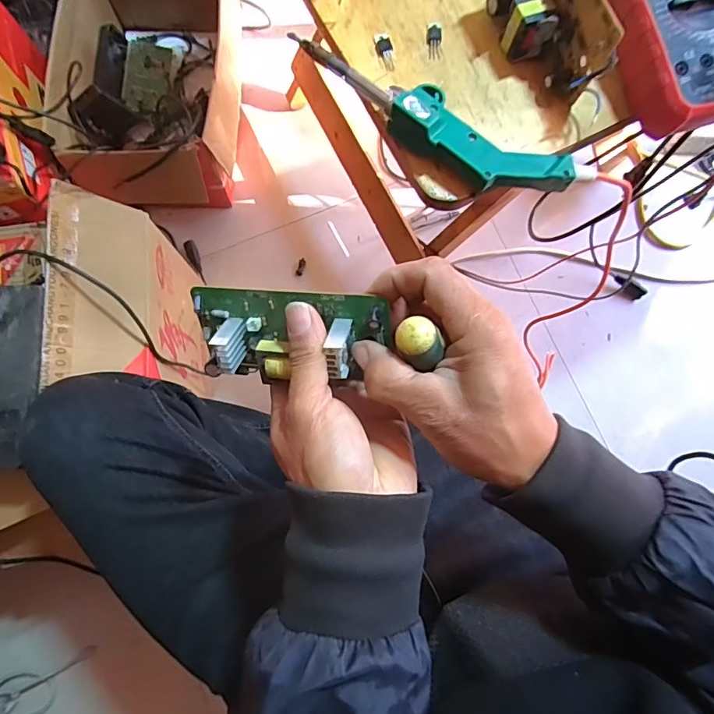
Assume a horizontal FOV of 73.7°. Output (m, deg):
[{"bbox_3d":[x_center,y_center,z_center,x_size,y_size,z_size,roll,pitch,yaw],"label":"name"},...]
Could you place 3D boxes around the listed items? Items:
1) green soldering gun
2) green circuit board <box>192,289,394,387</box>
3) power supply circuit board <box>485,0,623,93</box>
[{"bbox_3d":[0.054,-0.161,0.330,0.219,0.027,0.052,26,81,4],"label":"green soldering gun"},{"bbox_3d":[-0.044,-0.015,0.295,0.124,0.026,0.055,-1,79,14],"label":"green circuit board"},{"bbox_3d":[0.127,-0.239,0.326,0.036,0.057,0.112,-20,80,-4],"label":"power supply circuit board"}]

